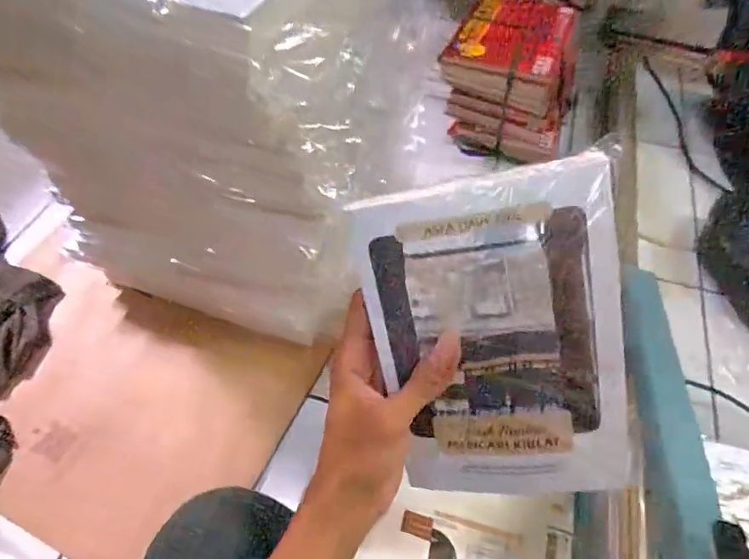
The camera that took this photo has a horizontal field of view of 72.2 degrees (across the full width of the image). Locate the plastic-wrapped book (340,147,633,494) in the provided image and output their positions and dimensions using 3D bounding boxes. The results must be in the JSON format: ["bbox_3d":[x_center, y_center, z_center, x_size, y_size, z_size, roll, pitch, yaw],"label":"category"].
[{"bbox_3d":[0.073,0.040,0.297,0.138,0.198,0.006,-9,18,10],"label":"plastic-wrapped book"}]

